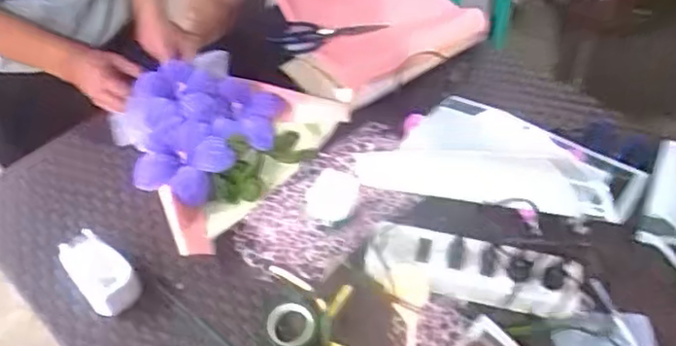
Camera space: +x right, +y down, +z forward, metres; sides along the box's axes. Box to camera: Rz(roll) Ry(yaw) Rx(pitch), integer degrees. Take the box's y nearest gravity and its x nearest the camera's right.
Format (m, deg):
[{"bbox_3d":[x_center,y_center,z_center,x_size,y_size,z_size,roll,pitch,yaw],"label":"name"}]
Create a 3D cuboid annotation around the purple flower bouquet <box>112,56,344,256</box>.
[{"bbox_3d":[-0.166,-0.054,0.894,0.214,0.086,0.299,25,54,21],"label":"purple flower bouquet"}]

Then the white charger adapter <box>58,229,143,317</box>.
[{"bbox_3d":[-0.282,0.117,0.783,0.058,0.038,0.102,-36,57,-26],"label":"white charger adapter"}]

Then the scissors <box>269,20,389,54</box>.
[{"bbox_3d":[-0.016,-0.236,1.149,0.196,0.022,0.073,0,49,1],"label":"scissors"}]

